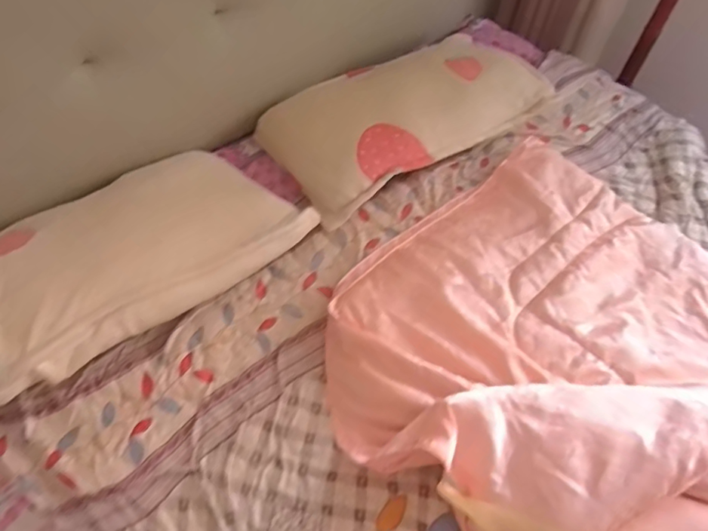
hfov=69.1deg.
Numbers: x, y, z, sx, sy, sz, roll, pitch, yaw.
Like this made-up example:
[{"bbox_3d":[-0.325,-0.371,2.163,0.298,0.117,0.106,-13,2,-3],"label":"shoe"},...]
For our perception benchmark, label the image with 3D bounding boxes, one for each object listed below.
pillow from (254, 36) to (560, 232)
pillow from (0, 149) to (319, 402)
[{"bbox_3d":[0.124,-0.378,1.239,0.643,0.153,0.341,-27,63,-20],"label":"pillow"},{"bbox_3d":[-0.443,-0.035,0.979,0.677,0.119,0.330,-34,67,-22],"label":"pillow"}]

